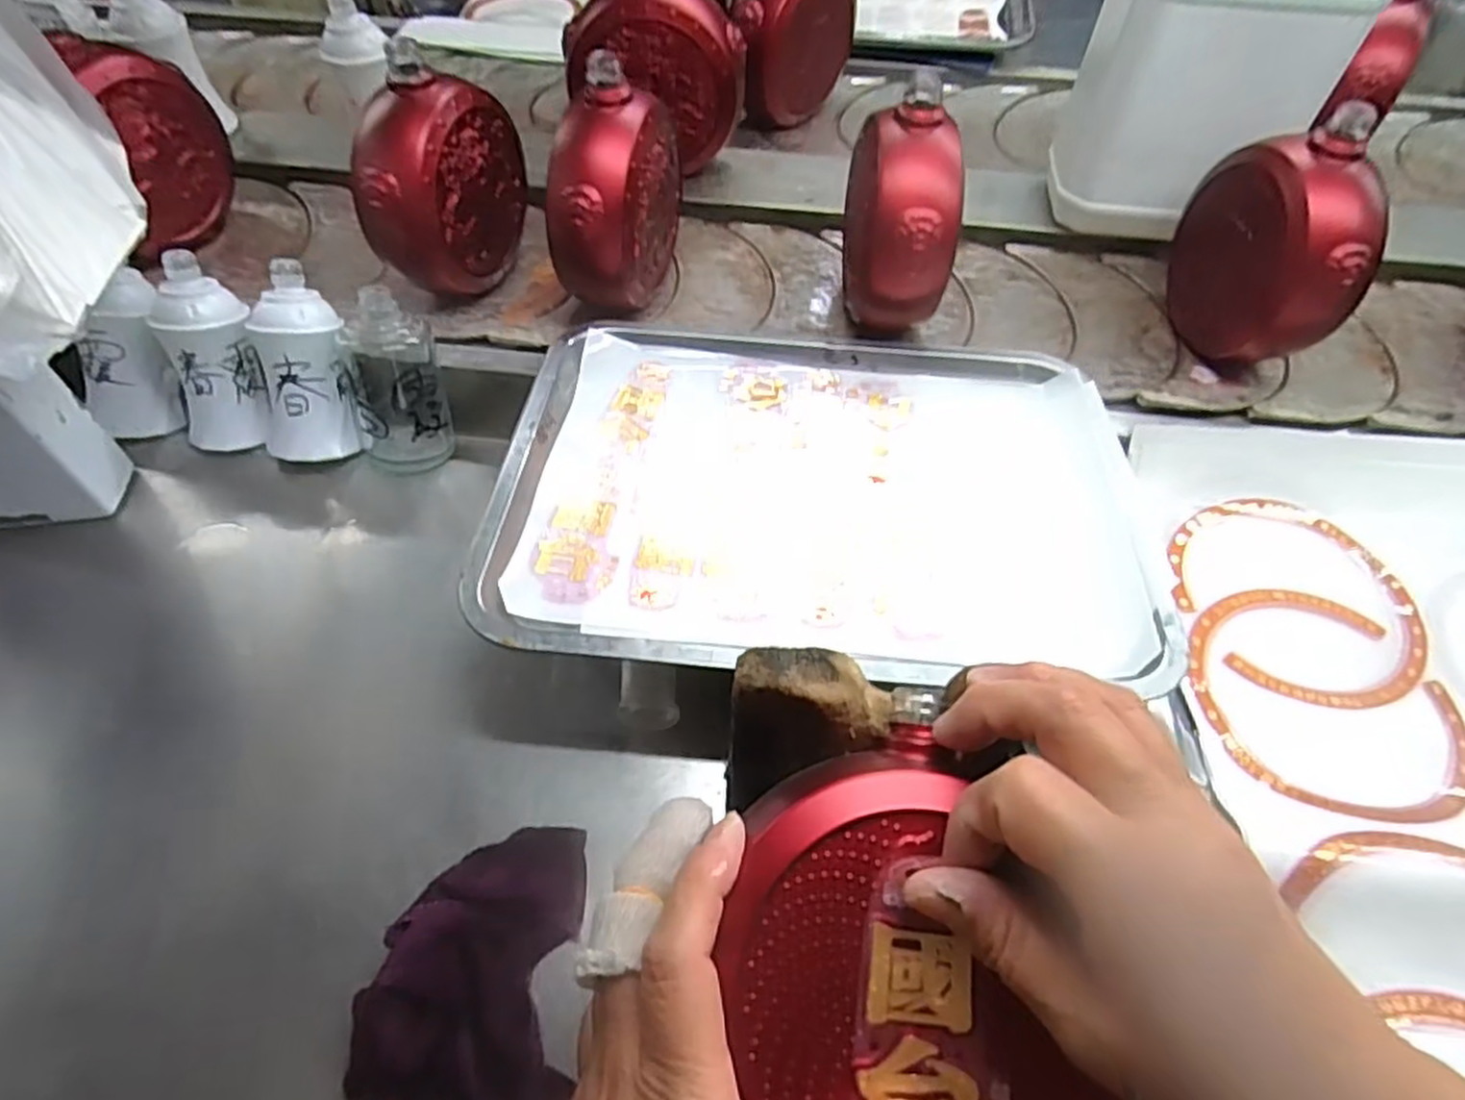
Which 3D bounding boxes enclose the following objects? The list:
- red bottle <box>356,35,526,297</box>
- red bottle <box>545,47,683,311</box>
[{"bbox_3d":[-0.205,-0.254,0.536,0.061,0.146,0.127,15,56,10],"label":"red bottle"},{"bbox_3d":[-0.079,-0.234,0.523,0.070,0.148,0.119,15,56,10],"label":"red bottle"}]

